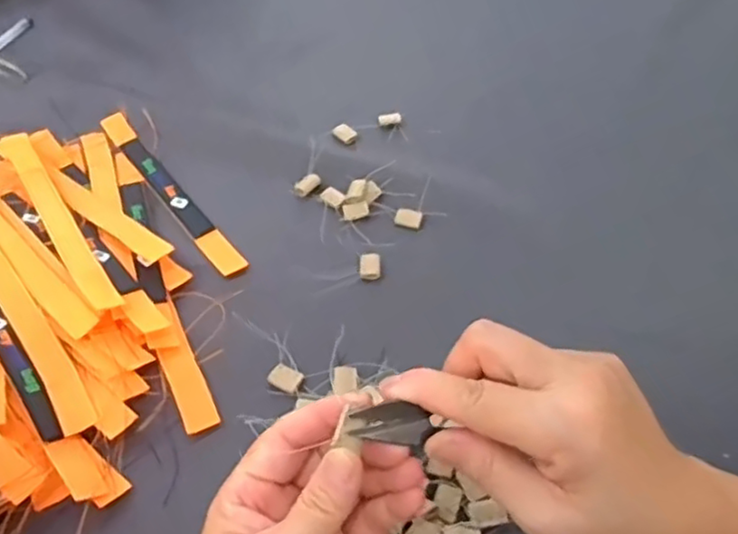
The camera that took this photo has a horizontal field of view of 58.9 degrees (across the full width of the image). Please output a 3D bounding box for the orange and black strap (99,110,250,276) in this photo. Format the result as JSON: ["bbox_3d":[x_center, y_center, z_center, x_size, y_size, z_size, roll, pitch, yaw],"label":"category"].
[{"bbox_3d":[-0.166,-0.065,0.538,0.021,0.006,0.219,-34,59,-19],"label":"orange and black strap"}]

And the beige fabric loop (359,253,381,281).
[{"bbox_3d":[0.001,0.000,0.478,0.015,0.005,0.021,-1,52,0],"label":"beige fabric loop"}]

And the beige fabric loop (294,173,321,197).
[{"bbox_3d":[-0.050,-0.068,0.533,0.023,0.006,0.013,-32,58,-22],"label":"beige fabric loop"}]

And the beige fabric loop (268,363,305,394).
[{"bbox_3d":[-0.053,0.071,0.420,0.021,0.004,0.015,23,56,18],"label":"beige fabric loop"}]

